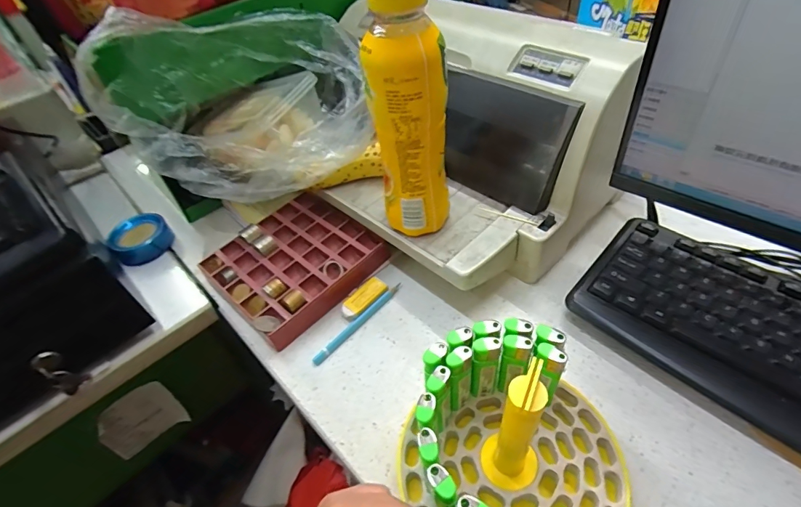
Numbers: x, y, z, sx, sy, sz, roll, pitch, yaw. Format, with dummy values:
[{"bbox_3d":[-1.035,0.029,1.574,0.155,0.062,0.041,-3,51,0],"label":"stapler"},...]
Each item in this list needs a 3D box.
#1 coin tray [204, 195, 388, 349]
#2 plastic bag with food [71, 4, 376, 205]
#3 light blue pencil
[{"bbox_3d":[-0.114,0.006,0.456,0.140,0.032,0.151,32,58,31],"label":"coin tray"},{"bbox_3d":[-0.168,-0.180,0.452,0.219,0.165,0.182,-11,47,-3],"label":"plastic bag with food"},{"bbox_3d":[-0.040,0.065,0.413,0.009,0.005,0.115,32,58,31],"label":"light blue pencil"}]

